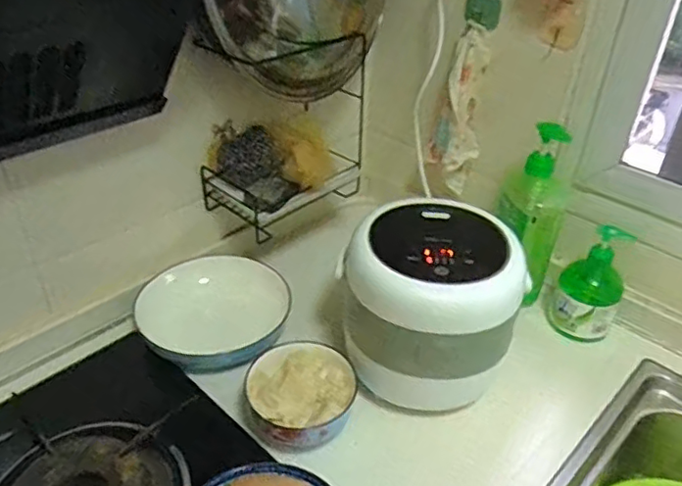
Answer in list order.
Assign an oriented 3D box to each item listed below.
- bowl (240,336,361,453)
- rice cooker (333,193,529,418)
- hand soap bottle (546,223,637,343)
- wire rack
[{"bbox_3d":[-0.045,0.172,0.654,0.122,0.046,0.125,18,37,28],"label":"bowl"},{"bbox_3d":[0.104,0.081,0.688,0.184,0.207,0.168,-15,34,-20],"label":"rice cooker"},{"bbox_3d":[0.336,0.054,0.797,0.087,0.144,0.085,13,35,22],"label":"hand soap bottle"},{"bbox_3d":[-0.071,-0.156,0.827,0.236,0.249,0.136,-24,38,-31],"label":"wire rack"}]

